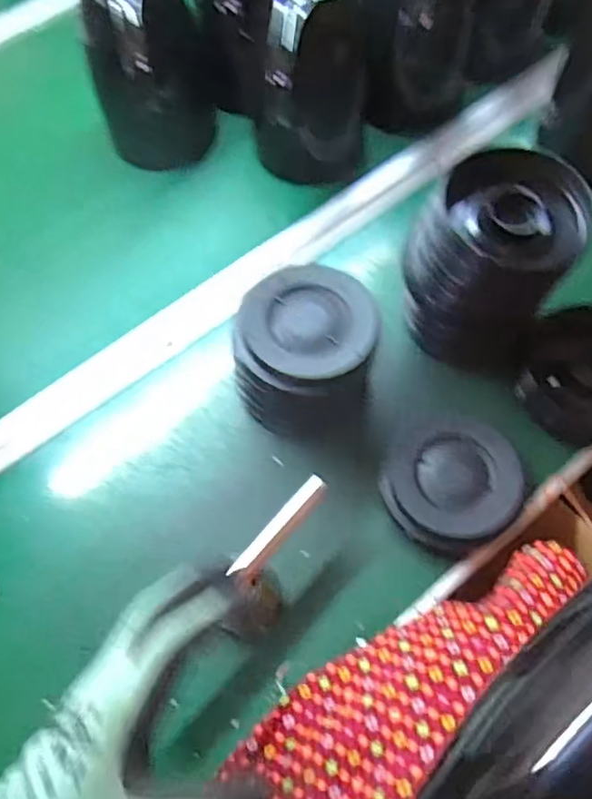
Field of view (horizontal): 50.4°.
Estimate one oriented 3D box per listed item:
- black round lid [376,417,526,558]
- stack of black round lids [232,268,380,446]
[{"bbox_3d":[0.133,0.071,0.541,0.112,0.028,0.108,-1,64,2],"label":"black round lid"},{"bbox_3d":[0.012,-0.037,0.555,0.120,0.109,0.114,15,65,10],"label":"stack of black round lids"}]

